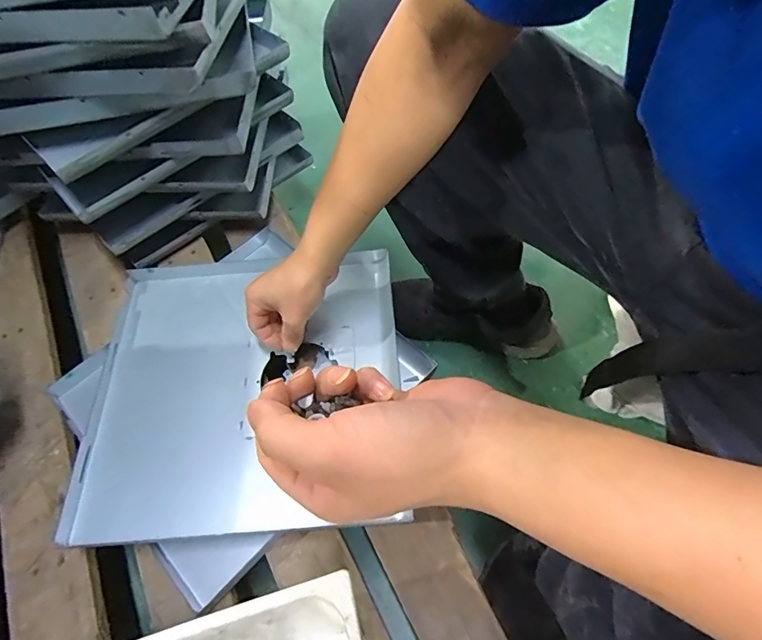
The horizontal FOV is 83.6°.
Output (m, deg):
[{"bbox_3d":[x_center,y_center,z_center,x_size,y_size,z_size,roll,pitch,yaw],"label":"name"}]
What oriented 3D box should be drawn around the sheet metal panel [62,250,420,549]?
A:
[{"bbox_3d":[-0.156,0.071,0.499,0.343,0.029,0.318,-4,60,0],"label":"sheet metal panel"}]

